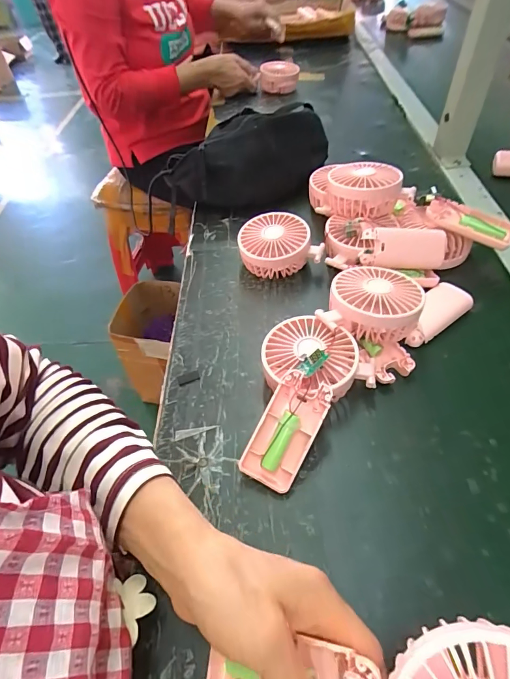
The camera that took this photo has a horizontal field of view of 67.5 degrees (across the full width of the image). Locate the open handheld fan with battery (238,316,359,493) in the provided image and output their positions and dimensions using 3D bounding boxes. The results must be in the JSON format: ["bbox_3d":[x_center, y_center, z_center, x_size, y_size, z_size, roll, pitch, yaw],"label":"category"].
[{"bbox_3d":[0.033,0.046,0.342,0.080,0.061,0.154,21,56,21],"label":"open handheld fan with battery"}]

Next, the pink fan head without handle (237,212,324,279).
[{"bbox_3d":[0.030,-0.119,0.488,0.096,0.050,0.078,-10,51,-2],"label":"pink fan head without handle"}]

